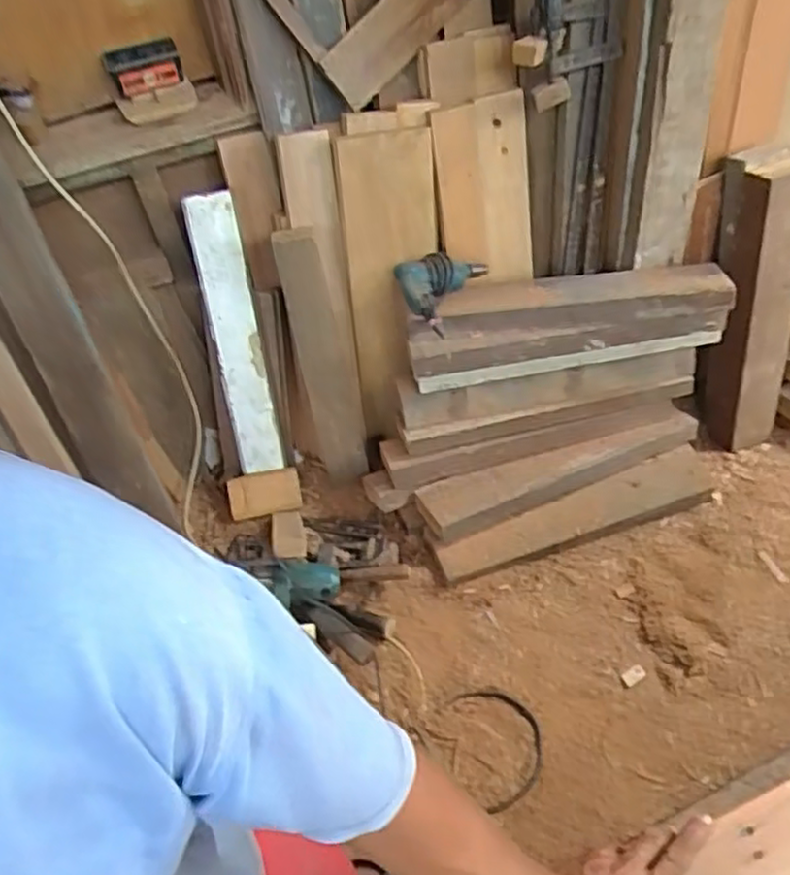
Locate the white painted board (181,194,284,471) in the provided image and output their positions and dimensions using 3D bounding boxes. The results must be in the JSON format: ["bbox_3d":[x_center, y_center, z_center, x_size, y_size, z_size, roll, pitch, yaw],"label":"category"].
[{"bbox_3d":[-0.360,-0.209,1.608,0.103,0.659,0.056,-6,30,0],"label":"white painted board"}]

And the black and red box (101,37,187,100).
[{"bbox_3d":[-0.460,-0.677,1.298,0.132,0.075,0.030,-18,52,-10],"label":"black and red box"}]

